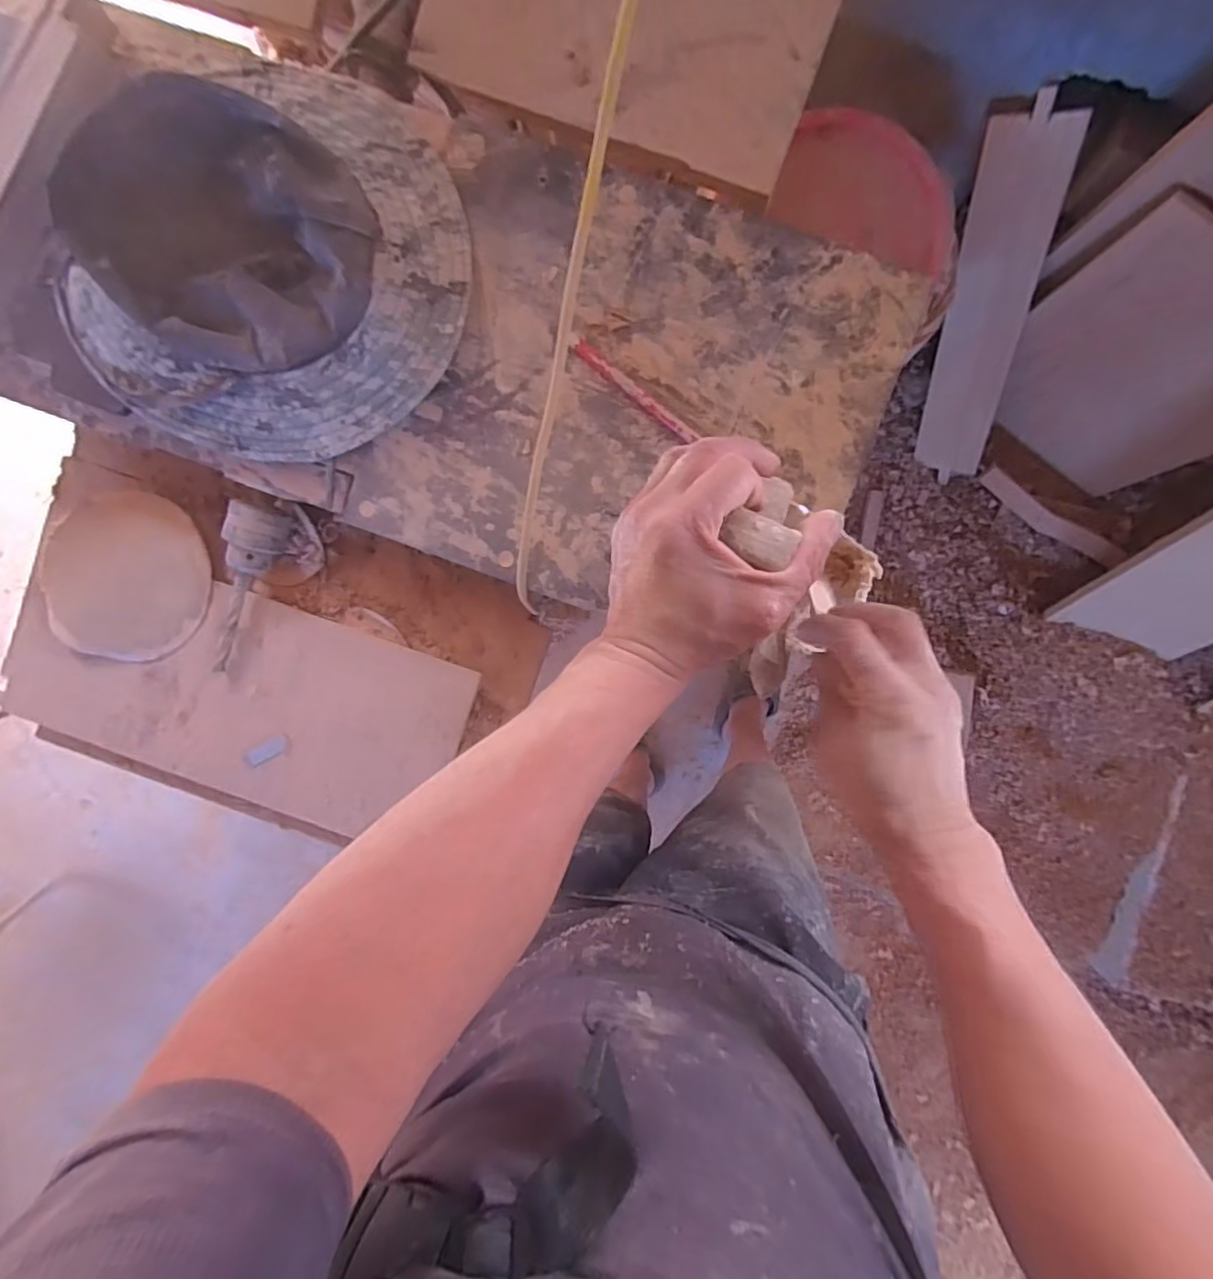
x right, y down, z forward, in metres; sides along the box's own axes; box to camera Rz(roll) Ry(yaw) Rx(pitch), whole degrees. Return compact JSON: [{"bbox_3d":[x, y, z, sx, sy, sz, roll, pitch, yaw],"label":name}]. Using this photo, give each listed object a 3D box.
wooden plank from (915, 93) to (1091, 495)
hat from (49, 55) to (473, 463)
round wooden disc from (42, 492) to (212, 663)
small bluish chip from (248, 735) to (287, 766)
[{"bbox_3d":[0.592,-0.492,0.962,0.112,0.541,0.020,20,61,28],"label":"wooden plank"},{"bbox_3d":[-0.266,-0.292,0.481,0.286,0.074,0.304,0,97,4],"label":"hat"},{"bbox_3d":[-0.480,-0.063,0.606,0.170,0.029,0.159,0,97,4],"label":"round wooden disc"},{"bbox_3d":[-0.347,0.114,0.627,0.042,0.006,0.018,-30,94,7],"label":"small bluish chip"}]

